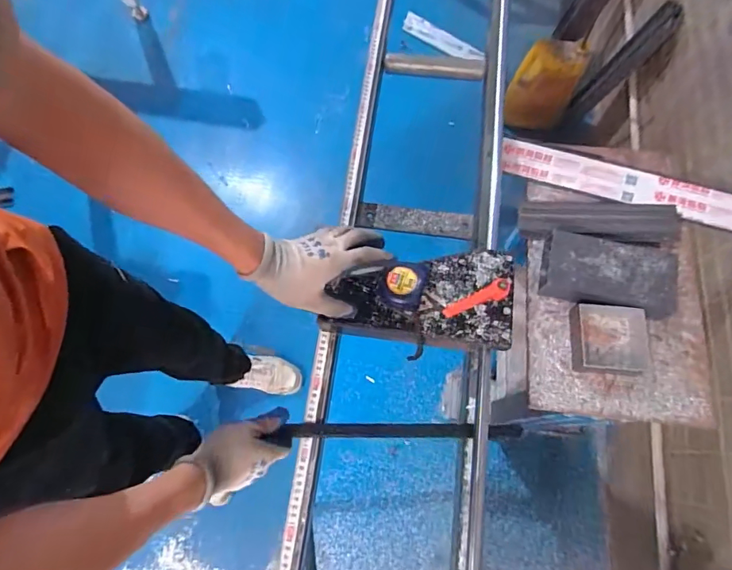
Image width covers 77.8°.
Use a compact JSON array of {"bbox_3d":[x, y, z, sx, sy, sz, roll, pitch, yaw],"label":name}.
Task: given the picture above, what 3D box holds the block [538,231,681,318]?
[{"bbox_3d":[0.406,-0.024,0.755,0.205,0.052,0.128,13,72,4],"label":"block"}]

